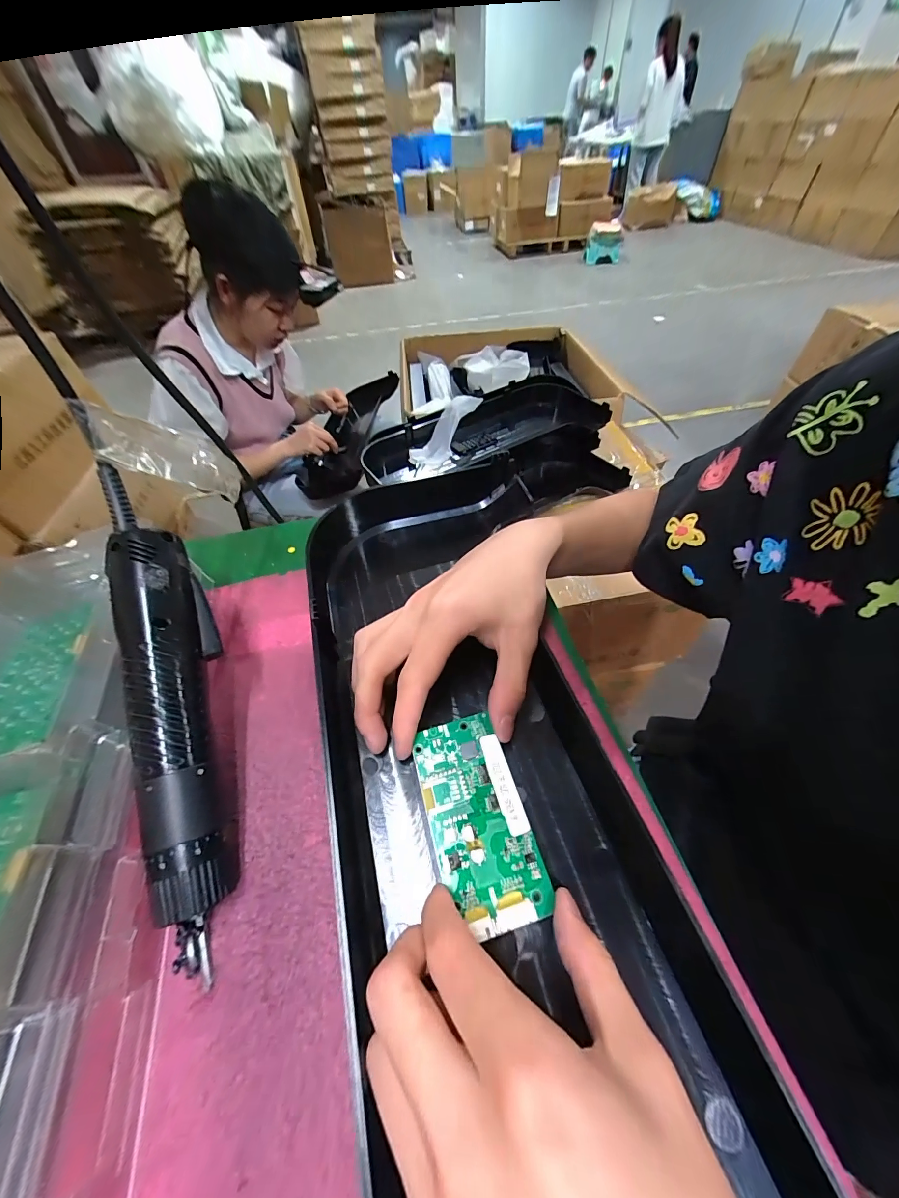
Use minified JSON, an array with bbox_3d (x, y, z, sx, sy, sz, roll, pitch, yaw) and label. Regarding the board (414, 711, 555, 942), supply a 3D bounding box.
[{"bbox_3d":[0.014,0.107,0.196,0.046,0.010,0.093,-16,54,-10],"label":"board"}]

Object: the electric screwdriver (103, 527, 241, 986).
[{"bbox_3d":[-0.141,0.063,0.198,0.036,0.030,0.211,-15,77,-8],"label":"electric screwdriver"}]

